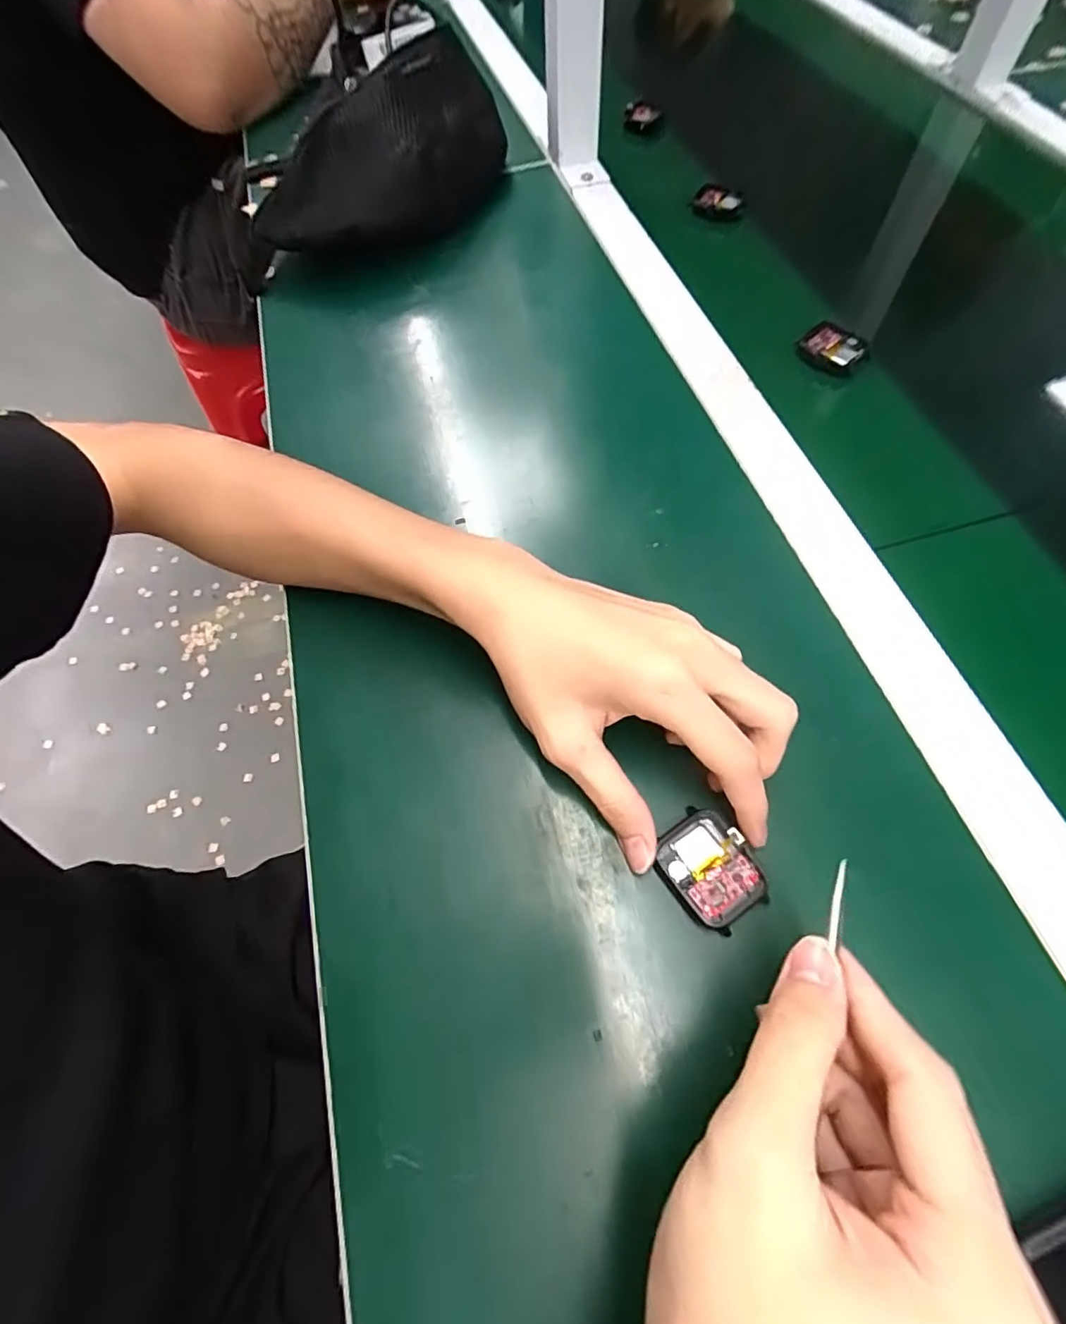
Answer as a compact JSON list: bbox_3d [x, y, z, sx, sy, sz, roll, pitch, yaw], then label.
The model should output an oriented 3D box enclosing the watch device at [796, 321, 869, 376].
[{"bbox_3d":[0.216,-0.224,0.402,0.043,0.017,0.033,40,72,20],"label":"watch device"}]

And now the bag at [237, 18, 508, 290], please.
[{"bbox_3d":[-0.125,-0.432,0.484,0.112,0.094,0.295,37,71,19],"label":"bag"}]

